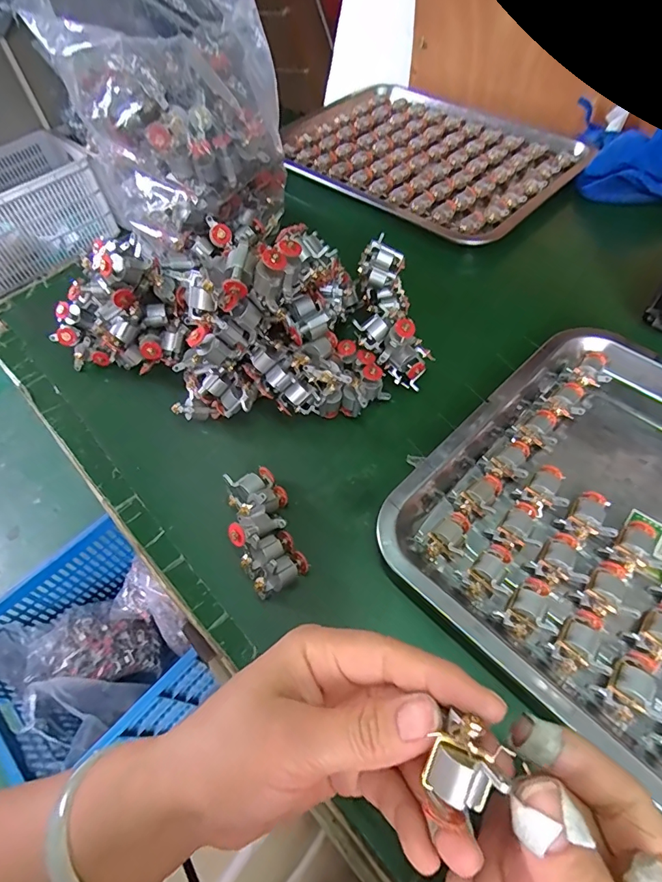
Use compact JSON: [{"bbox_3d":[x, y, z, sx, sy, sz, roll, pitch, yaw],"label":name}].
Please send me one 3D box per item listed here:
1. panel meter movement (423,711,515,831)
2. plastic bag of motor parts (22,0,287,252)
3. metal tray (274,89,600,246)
[{"bbox_3d":[0.044,0.105,0.145,0.021,0.014,0.028,24,86,36],"label":"panel meter movement"},{"bbox_3d":[-0.114,-0.238,0.366,0.135,0.203,0.151,-22,57,-10],"label":"plastic bag of motor parts"},{"bbox_3d":[0.111,-0.351,0.554,0.334,0.020,0.248,37,66,26],"label":"metal tray"}]

